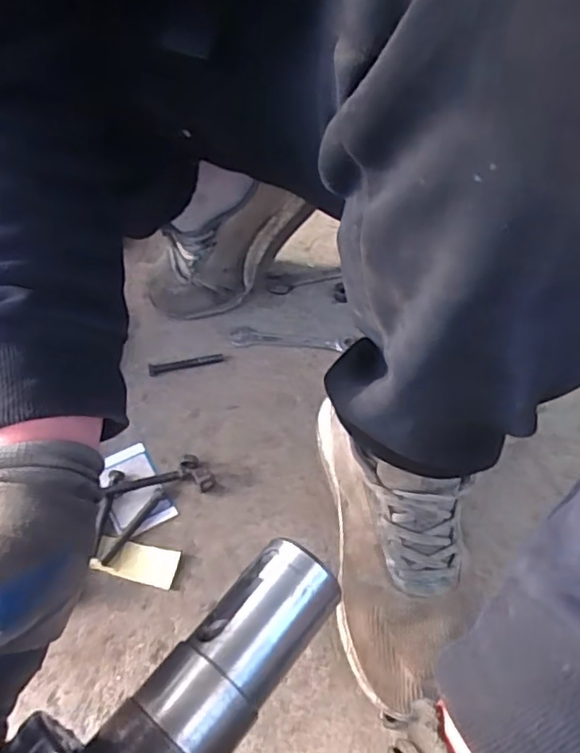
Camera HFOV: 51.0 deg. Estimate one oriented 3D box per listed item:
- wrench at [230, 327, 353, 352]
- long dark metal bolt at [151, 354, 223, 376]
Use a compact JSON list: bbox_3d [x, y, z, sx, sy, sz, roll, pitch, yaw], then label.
[{"bbox_3d":[0.000,-0.041,0.715,0.139,0.010,0.030,7,53,3],"label":"wrench"},{"bbox_3d":[-0.117,-0.014,0.685,0.083,0.008,0.012,-12,54,-11],"label":"long dark metal bolt"}]

